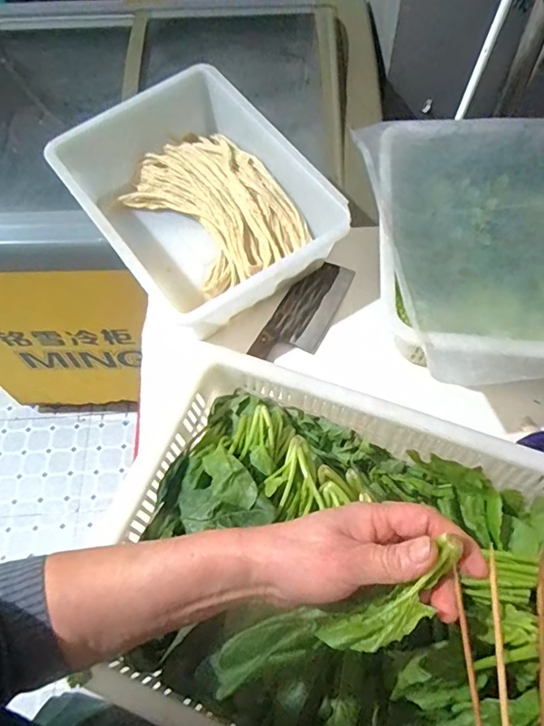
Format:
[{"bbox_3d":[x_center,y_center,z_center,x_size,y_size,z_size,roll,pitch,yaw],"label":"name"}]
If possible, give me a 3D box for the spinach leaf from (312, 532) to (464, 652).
[{"bbox_3d":[0.074,0.144,0.300,0.096,0.018,0.027,-38,64,6],"label":"spinach leaf"}]

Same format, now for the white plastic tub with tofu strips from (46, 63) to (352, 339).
[{"bbox_3d":[-0.114,-0.252,0.822,0.316,0.147,0.407,-34,65,-16],"label":"white plastic tub with tofu strips"}]

